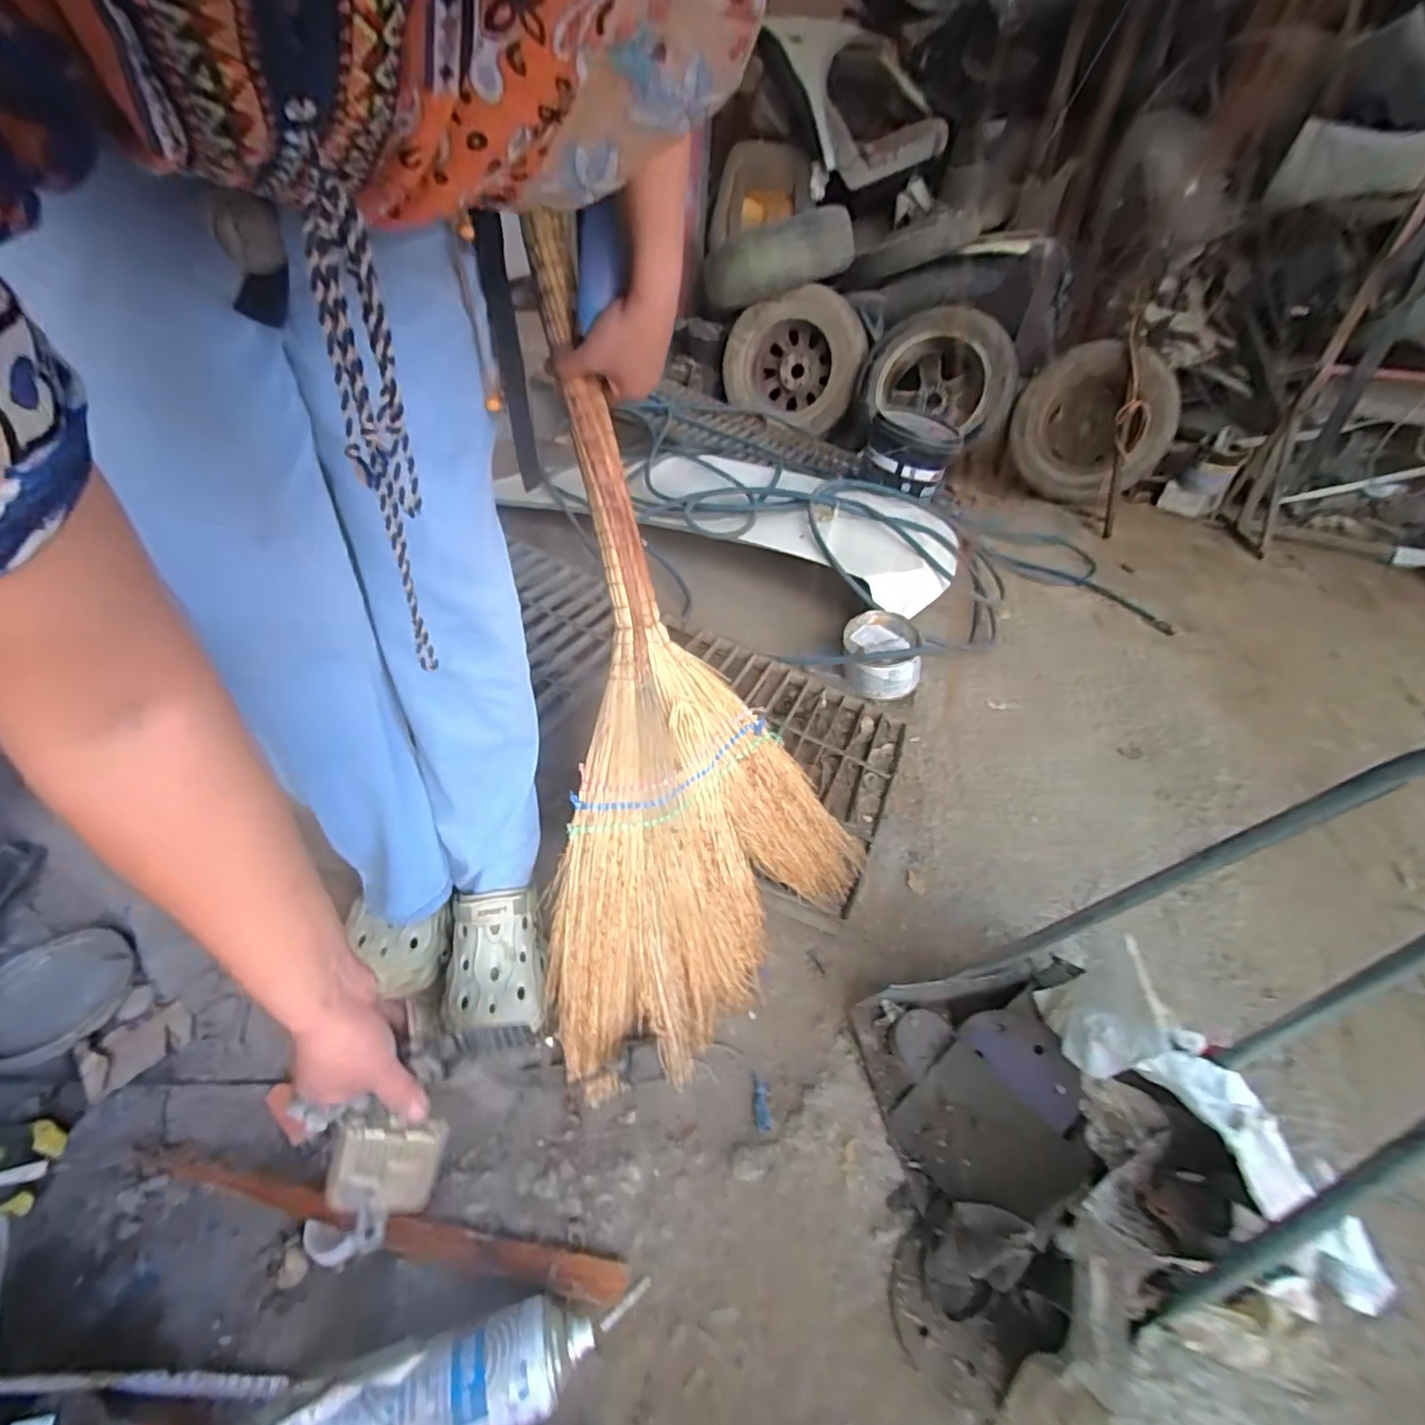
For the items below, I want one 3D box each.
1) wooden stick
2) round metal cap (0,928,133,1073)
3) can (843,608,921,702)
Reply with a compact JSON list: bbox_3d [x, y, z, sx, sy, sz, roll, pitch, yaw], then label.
[{"bbox_3d":[-0.299,0.444,0.536,0.458,0.020,0.032,15,38,2],"label":"wooden stick"},{"bbox_3d":[-0.705,0.301,0.649,0.140,0.016,0.152,8,39,-6],"label":"round metal cap"},{"bbox_3d":[0.341,-0.119,1.252,0.156,0.101,0.149,1,41,-3],"label":"can"}]

